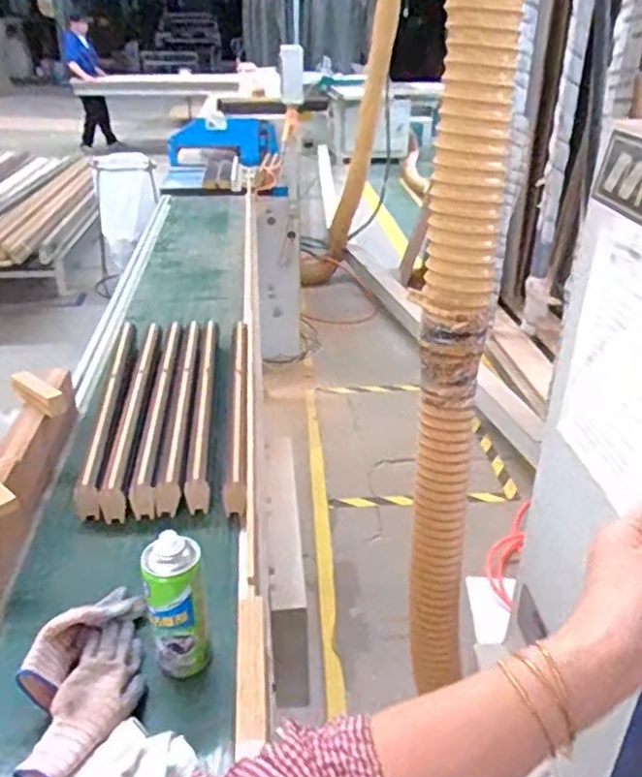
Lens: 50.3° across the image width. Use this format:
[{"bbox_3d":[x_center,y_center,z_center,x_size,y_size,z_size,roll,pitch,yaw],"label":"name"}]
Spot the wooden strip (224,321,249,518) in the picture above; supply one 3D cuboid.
[{"bbox_3d":[-0.149,0.031,1.246,0.043,0.101,0.595,-2,29,-5],"label":"wooden strip"}]

